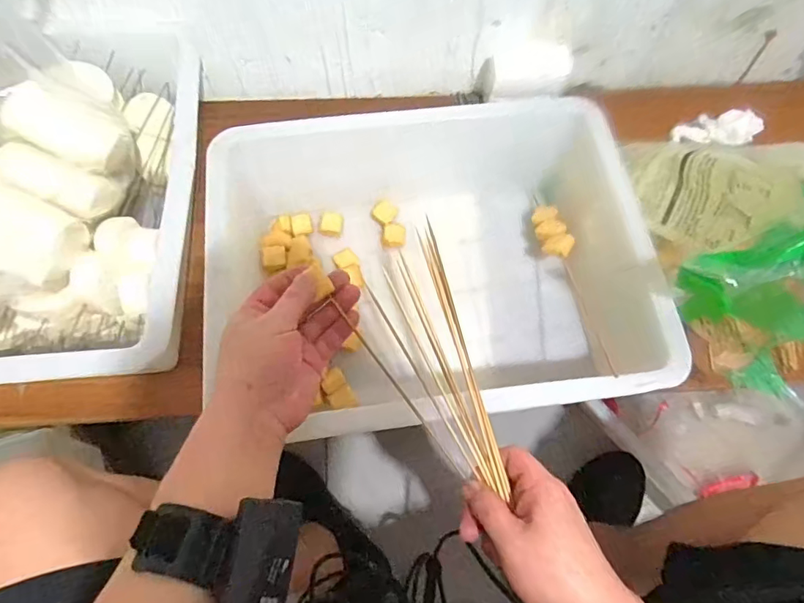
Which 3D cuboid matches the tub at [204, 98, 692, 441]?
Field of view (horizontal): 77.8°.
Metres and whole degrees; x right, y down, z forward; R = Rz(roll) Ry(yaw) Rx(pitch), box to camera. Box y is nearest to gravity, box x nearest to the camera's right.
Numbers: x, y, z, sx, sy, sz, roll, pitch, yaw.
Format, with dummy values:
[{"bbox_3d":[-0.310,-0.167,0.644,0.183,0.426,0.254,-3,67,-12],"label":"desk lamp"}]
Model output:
[{"bbox_3d":[0.026,-0.042,0.519,0.401,0.132,0.324,-6,68,-2],"label":"tub"}]

